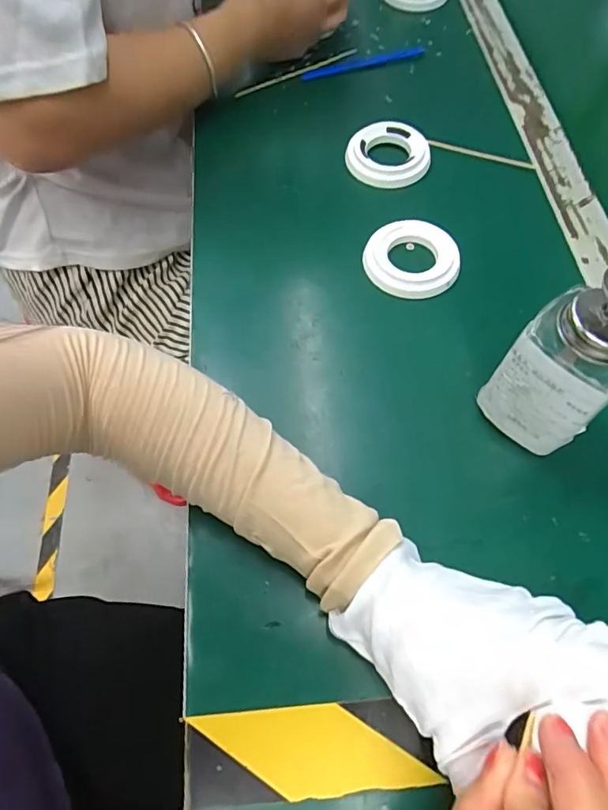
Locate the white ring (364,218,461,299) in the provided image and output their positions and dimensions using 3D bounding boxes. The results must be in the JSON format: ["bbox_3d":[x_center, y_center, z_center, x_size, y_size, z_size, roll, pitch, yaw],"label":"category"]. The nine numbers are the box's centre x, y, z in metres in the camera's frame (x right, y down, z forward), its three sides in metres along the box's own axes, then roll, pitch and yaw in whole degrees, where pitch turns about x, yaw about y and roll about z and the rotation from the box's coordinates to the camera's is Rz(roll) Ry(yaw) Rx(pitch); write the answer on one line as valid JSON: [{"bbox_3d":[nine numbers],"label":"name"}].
[{"bbox_3d":[0.082,-0.112,0.385,0.070,0.015,0.062,11,64,6],"label":"white ring"}]

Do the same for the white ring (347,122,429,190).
[{"bbox_3d":[0.076,-0.223,0.446,0.069,0.024,0.069,0,63,1],"label":"white ring"}]

